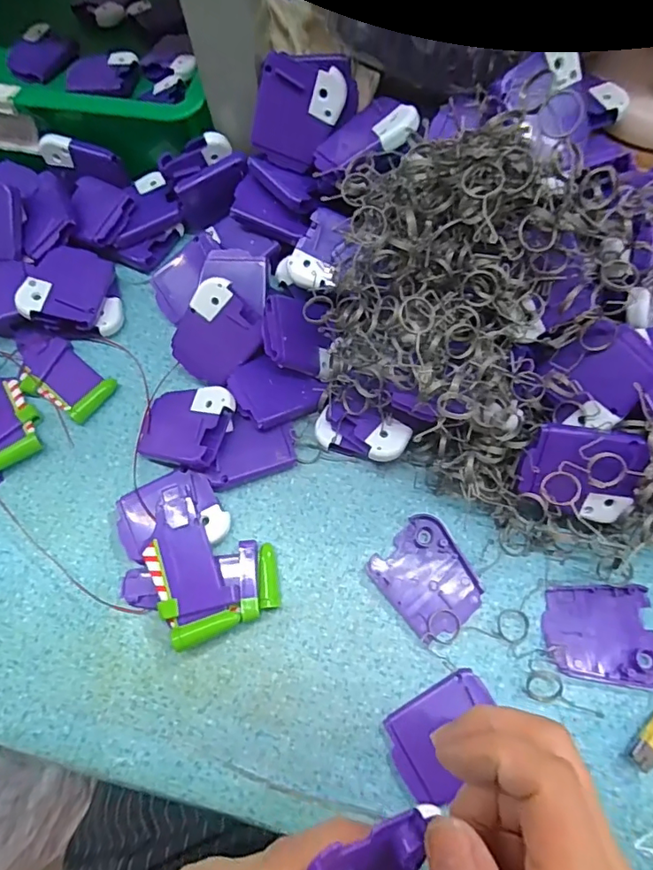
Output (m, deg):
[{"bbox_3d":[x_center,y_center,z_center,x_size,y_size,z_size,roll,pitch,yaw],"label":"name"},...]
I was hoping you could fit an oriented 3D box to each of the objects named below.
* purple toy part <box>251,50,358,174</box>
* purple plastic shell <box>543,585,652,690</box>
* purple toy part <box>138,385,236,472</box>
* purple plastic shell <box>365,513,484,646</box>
[{"bbox_3d":[-0.015,-0.209,0.340,0.059,0.066,0.016,17,42,-3],"label":"purple toy part"},{"bbox_3d":[0.154,0.111,0.291,0.060,0.007,0.051,-2,70,2],"label":"purple plastic shell"},{"bbox_3d":[-0.090,-0.006,0.337,0.060,0.016,0.051,9,78,27],"label":"purple toy part"},{"bbox_3d":[0.060,0.084,0.308,0.051,0.004,0.061,-36,72,-10],"label":"purple plastic shell"}]

